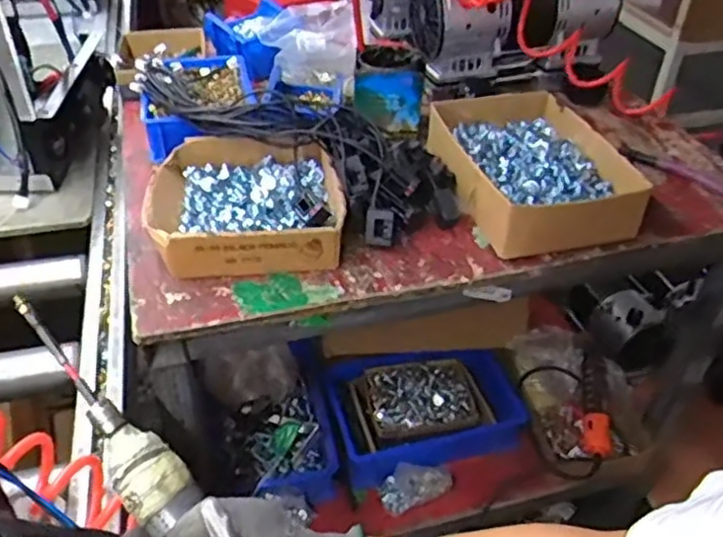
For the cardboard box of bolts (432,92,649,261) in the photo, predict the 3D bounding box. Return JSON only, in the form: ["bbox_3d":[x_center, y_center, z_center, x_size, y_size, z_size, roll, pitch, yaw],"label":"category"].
[{"bbox_3d":[0.199,-0.124,0.819,0.189,0.065,0.266,-8,40,-12],"label":"cardboard box of bolts"}]

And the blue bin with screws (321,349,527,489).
[{"bbox_3d":[0.103,0.230,1.120,0.300,0.064,0.197,-7,40,-11],"label":"blue bin with screws"}]

